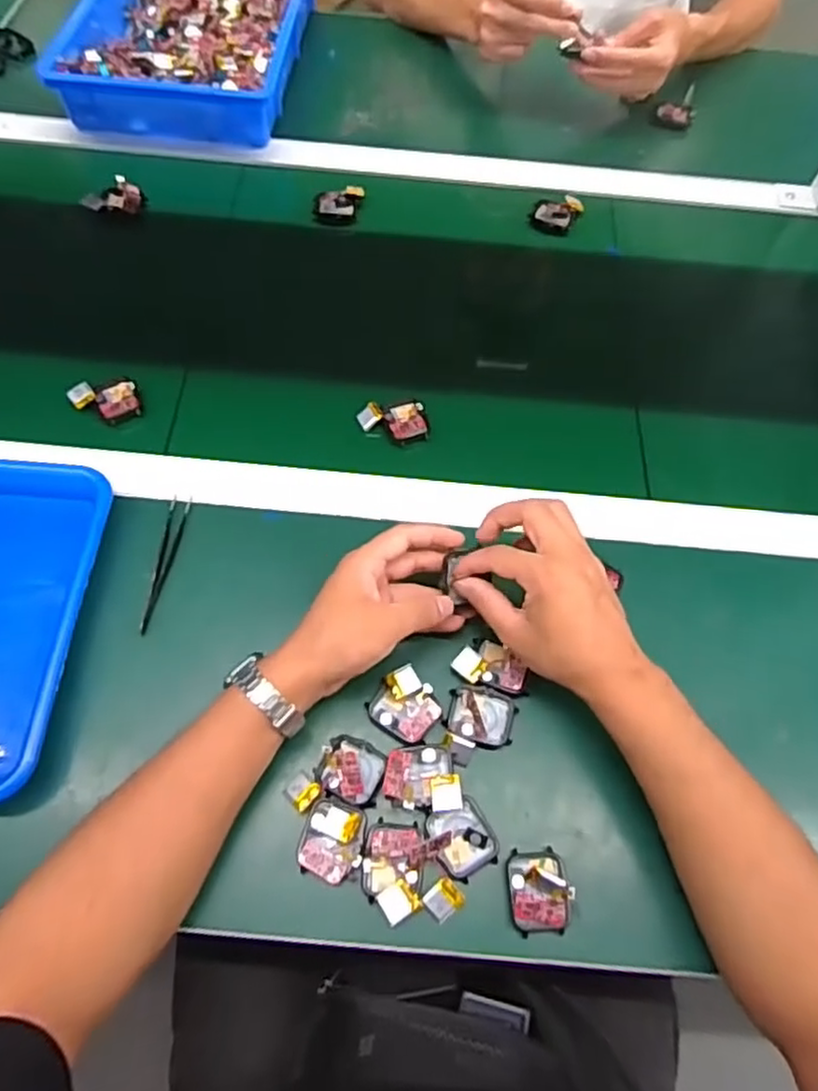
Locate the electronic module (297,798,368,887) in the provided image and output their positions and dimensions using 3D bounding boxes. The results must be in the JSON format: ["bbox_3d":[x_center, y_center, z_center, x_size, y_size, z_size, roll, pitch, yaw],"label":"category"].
[{"bbox_3d":[-0.050,0.190,0.440,0.042,0.014,0.045,16,63,5],"label":"electronic module"}]

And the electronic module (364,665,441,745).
[{"bbox_3d":[-0.001,0.112,0.478,0.046,0.013,0.043,34,66,14],"label":"electronic module"}]

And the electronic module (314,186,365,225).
[{"bbox_3d":[-0.074,-0.359,0.720,0.049,0.015,0.043,1,63,-2],"label":"electronic module"}]

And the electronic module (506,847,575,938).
[{"bbox_3d":[0.083,0.218,0.431,0.038,0.016,0.047,-2,63,-4],"label":"electronic module"}]

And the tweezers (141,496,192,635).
[{"bbox_3d":[-0.188,0.013,0.528,0.015,0.005,0.113,14,66,-16],"label":"tweezers"}]

